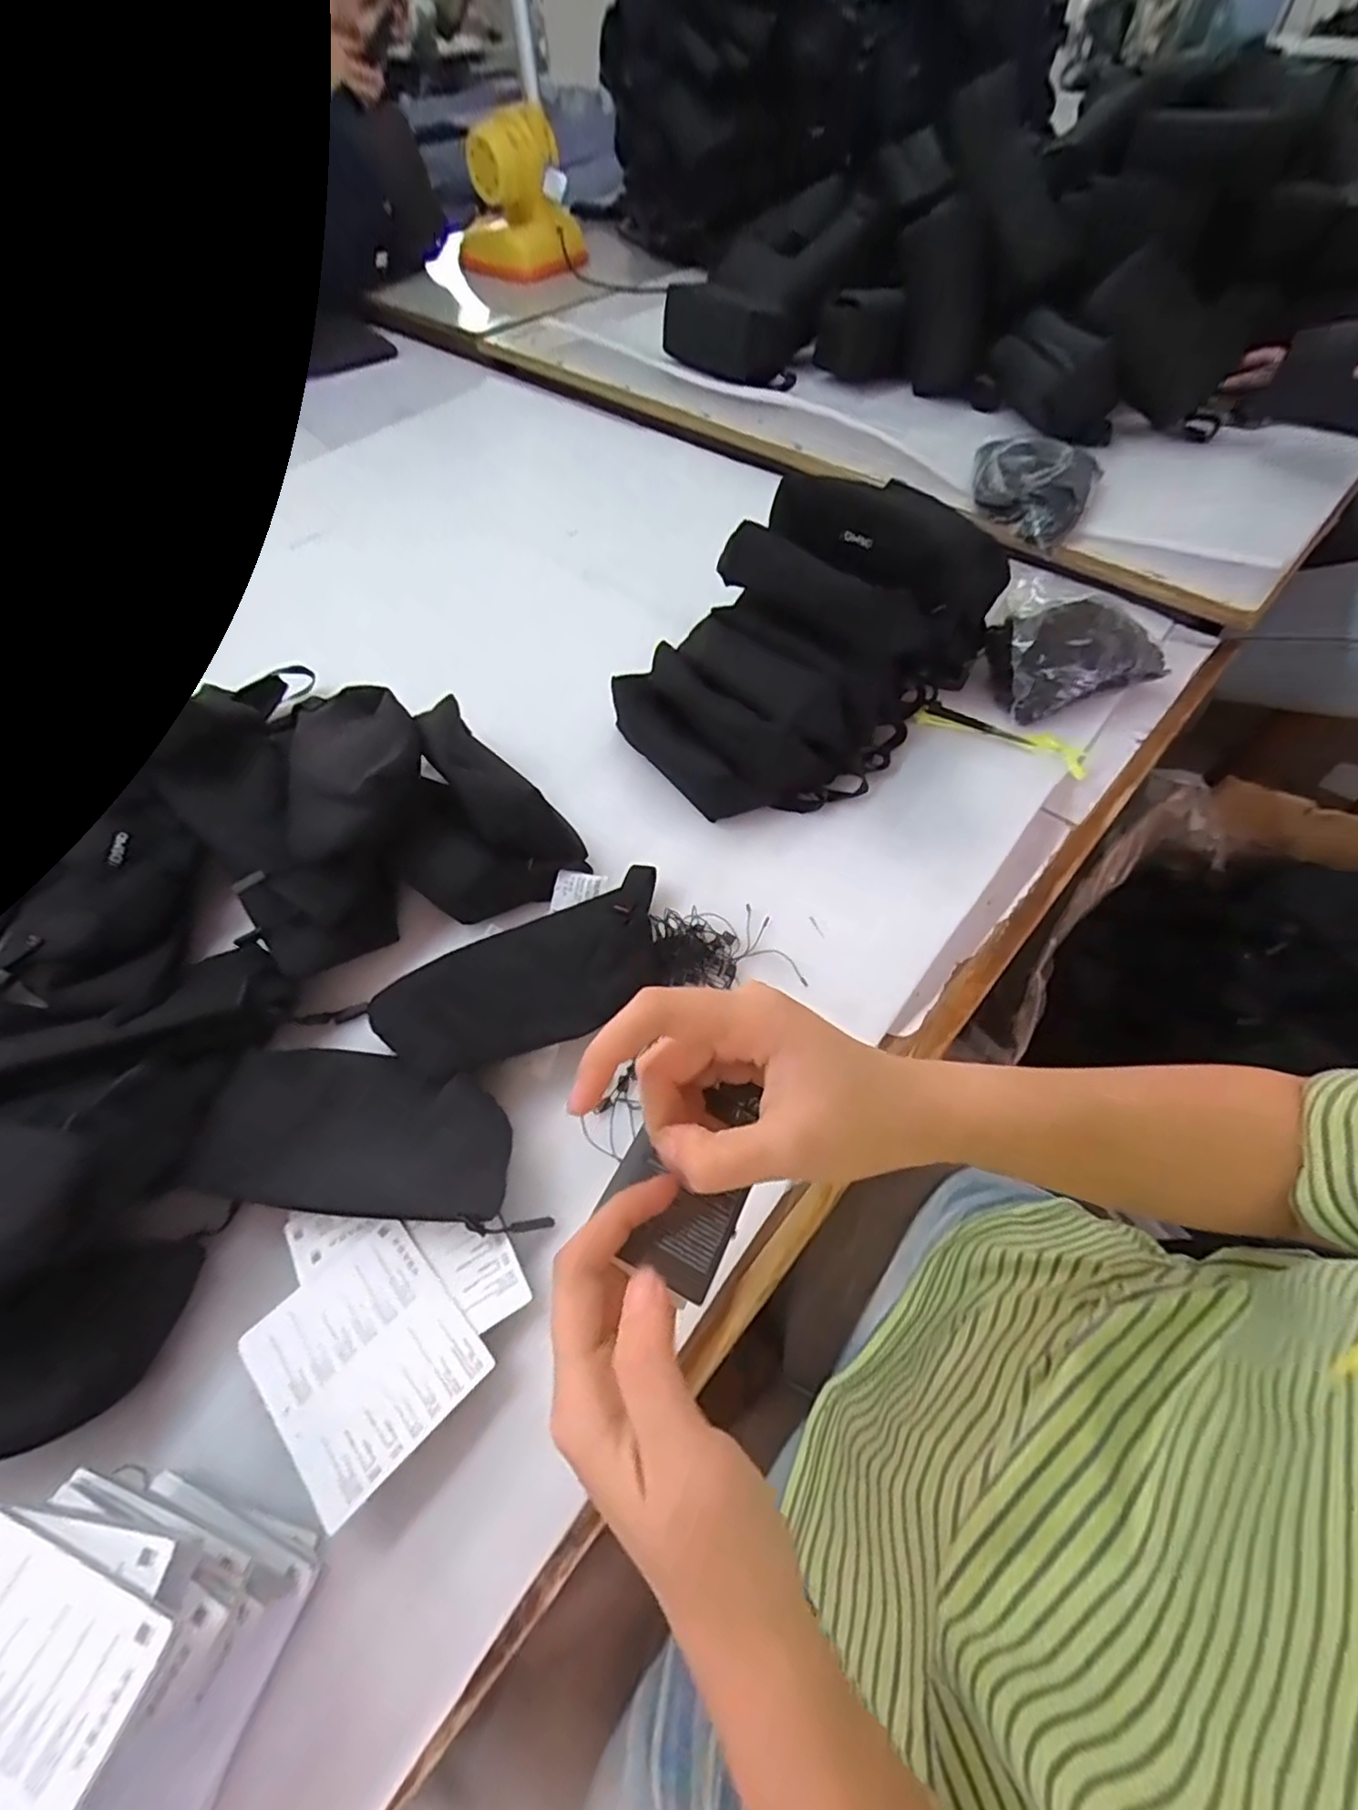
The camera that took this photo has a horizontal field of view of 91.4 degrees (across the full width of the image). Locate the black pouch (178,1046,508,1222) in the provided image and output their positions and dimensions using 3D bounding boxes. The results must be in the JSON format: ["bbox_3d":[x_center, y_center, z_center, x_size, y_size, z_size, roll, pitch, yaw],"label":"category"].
[{"bbox_3d":[-0.183,0.134,0.396,0.178,0.040,0.092,5,56,4],"label":"black pouch"}]

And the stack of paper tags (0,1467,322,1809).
[{"bbox_3d":[-0.227,0.297,0.251,0.112,0.102,0.111,12,57,9],"label":"stack of paper tags"}]

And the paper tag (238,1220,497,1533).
[{"bbox_3d":[-0.156,0.224,0.331,0.099,0.004,0.087,38,60,26],"label":"paper tag"}]

